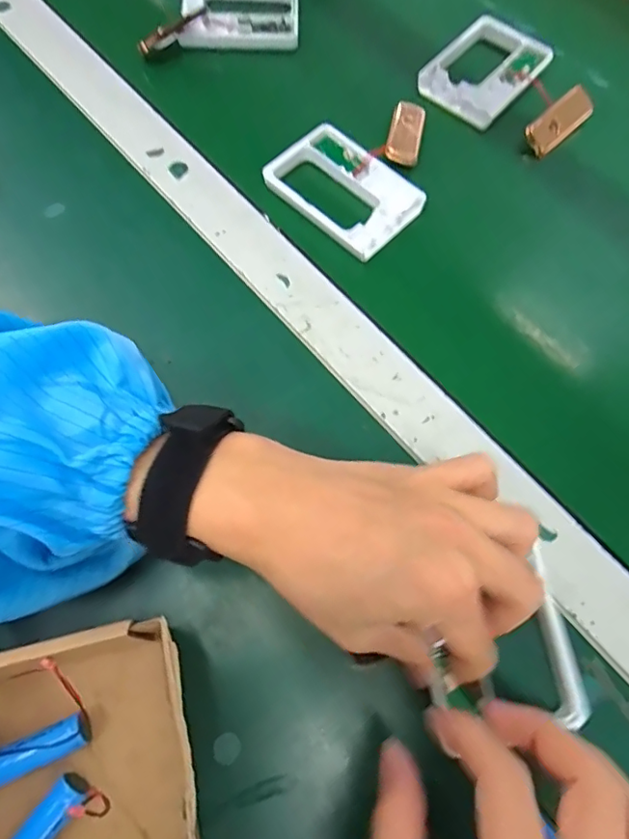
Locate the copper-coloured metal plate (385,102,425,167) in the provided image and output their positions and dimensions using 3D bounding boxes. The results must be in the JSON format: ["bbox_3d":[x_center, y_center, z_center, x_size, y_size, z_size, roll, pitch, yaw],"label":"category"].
[{"bbox_3d":[0.066,-0.208,0.390,0.024,0.010,0.058,12,69,2],"label":"copper-coloured metal plate"}]

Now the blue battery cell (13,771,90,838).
[{"bbox_3d":[-0.117,0.176,0.223,0.014,0.011,0.051,36,71,10],"label":"blue battery cell"}]

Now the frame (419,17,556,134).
[{"bbox_3d":[0.135,-0.274,0.421,0.069,0.015,0.097,41,72,12],"label":"frame"}]

